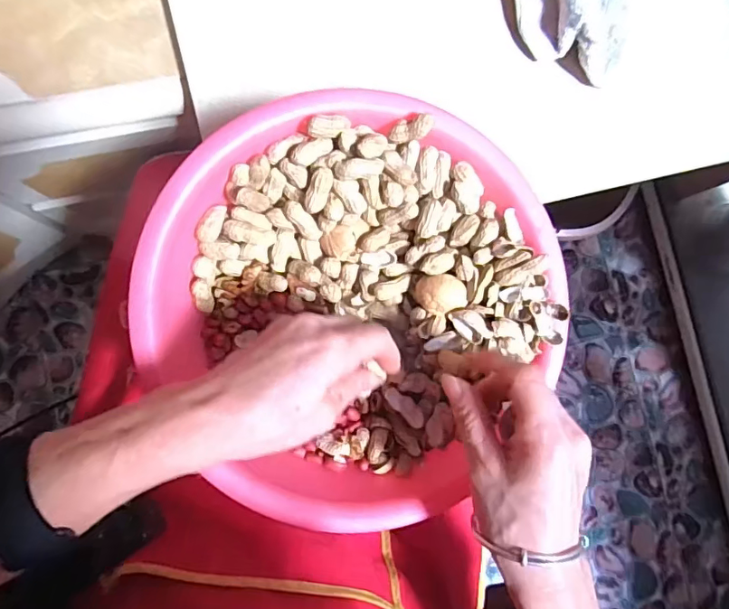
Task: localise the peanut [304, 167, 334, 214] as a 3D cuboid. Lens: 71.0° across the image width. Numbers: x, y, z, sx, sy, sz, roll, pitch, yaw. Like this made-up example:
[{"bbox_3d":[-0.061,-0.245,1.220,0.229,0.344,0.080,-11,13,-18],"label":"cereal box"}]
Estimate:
[{"bbox_3d":[-0.029,-0.070,0.317,0.013,0.010,0.029,21,112,-6],"label":"peanut"}]

